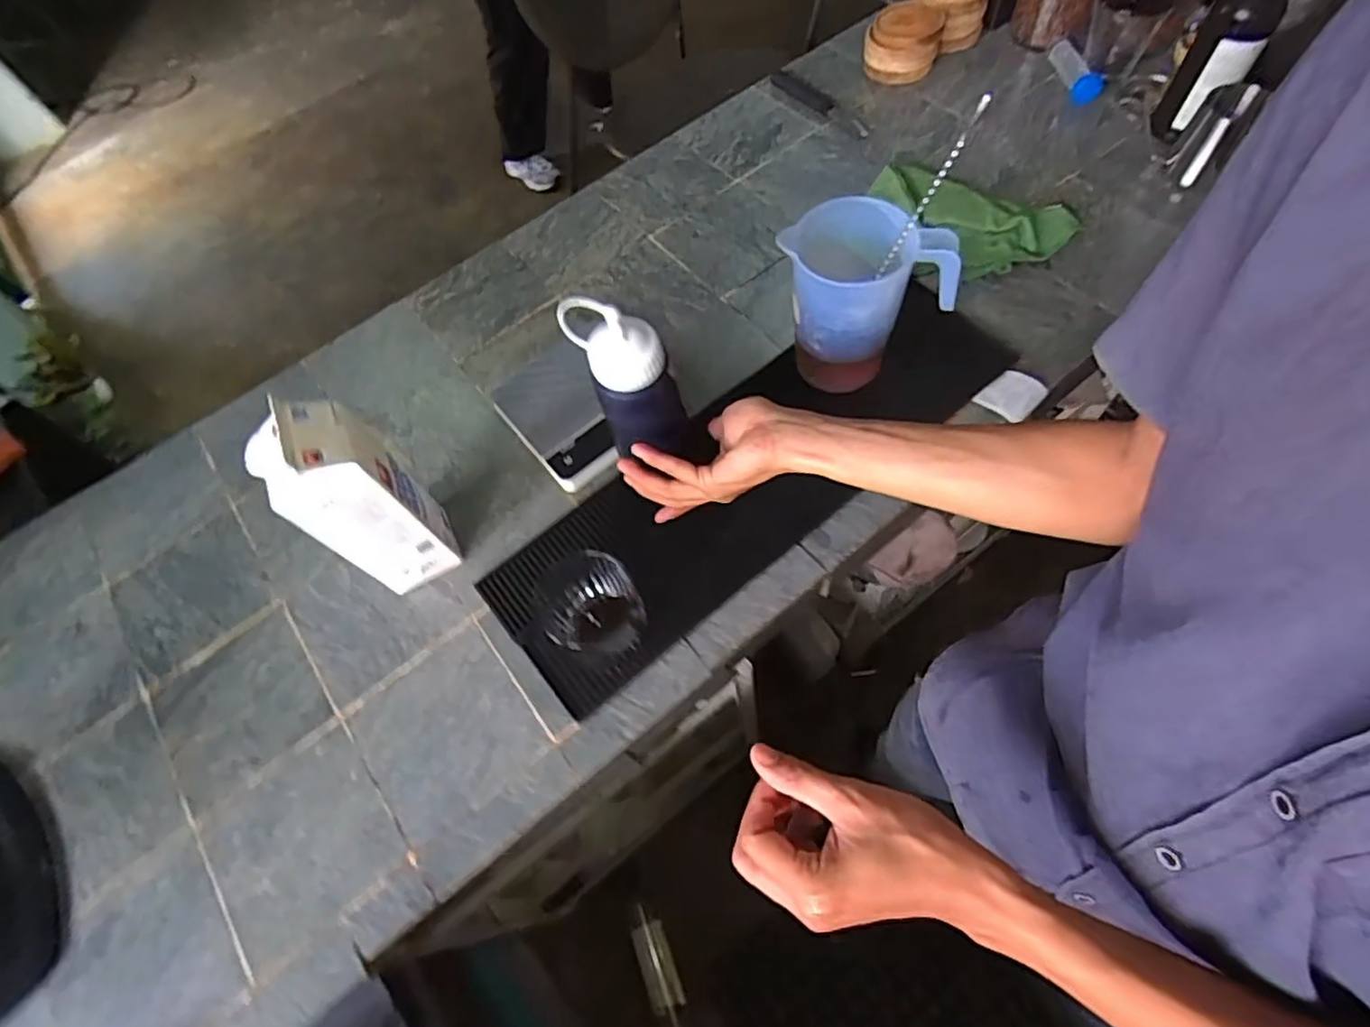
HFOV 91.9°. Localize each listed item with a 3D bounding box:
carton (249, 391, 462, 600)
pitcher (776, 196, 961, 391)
[{"bbox_3d":[-0.283,-0.009,0.598,0.083,0.226,0.074,-25,64,-7],"label":"carton"},{"bbox_3d":[0.172,-0.207,0.662,0.146,0.171,0.101,-16,63,-2],"label":"pitcher"}]

